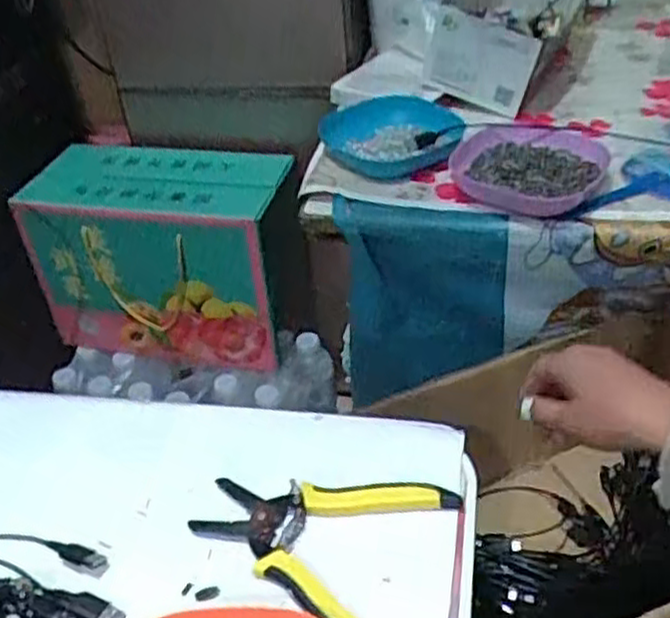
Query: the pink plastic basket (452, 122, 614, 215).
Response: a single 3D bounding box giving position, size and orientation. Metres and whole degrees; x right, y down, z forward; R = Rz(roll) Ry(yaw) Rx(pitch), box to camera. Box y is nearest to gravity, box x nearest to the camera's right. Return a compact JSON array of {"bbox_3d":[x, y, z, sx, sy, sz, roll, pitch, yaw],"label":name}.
[{"bbox_3d":[0.191,-0.140,0.770,0.146,0.033,0.142,9,44,16],"label":"pink plastic basket"}]

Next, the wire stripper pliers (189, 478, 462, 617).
[{"bbox_3d":[-0.014,0.140,0.484,0.153,0.016,0.118,14,43,22],"label":"wire stripper pliers"}]

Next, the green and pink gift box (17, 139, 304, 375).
[{"bbox_3d":[-0.215,-0.074,1.030,0.322,0.239,0.156,6,40,13],"label":"green and pink gift box"}]

